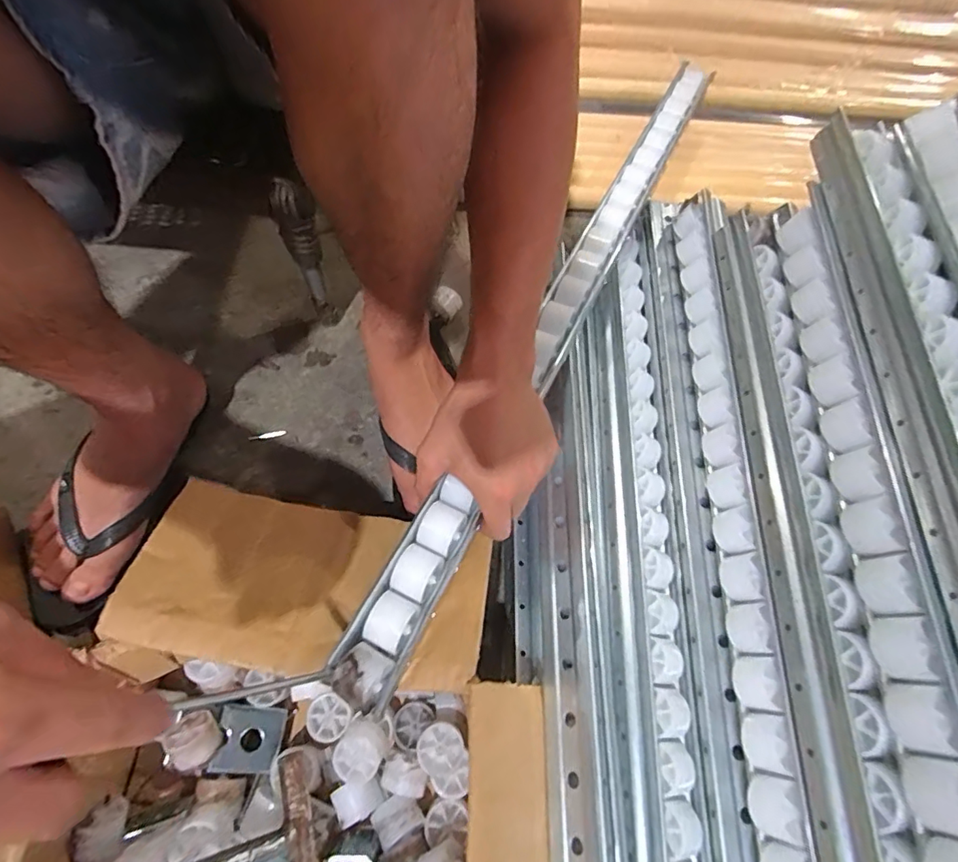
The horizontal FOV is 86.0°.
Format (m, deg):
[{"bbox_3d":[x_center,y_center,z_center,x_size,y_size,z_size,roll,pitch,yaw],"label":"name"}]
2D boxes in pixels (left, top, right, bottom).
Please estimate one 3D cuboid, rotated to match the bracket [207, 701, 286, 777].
[{"bbox_3d":[-0.179,0.238,0.396,0.046,0.004,0.044,19,62,-19],"label":"bracket"}]

